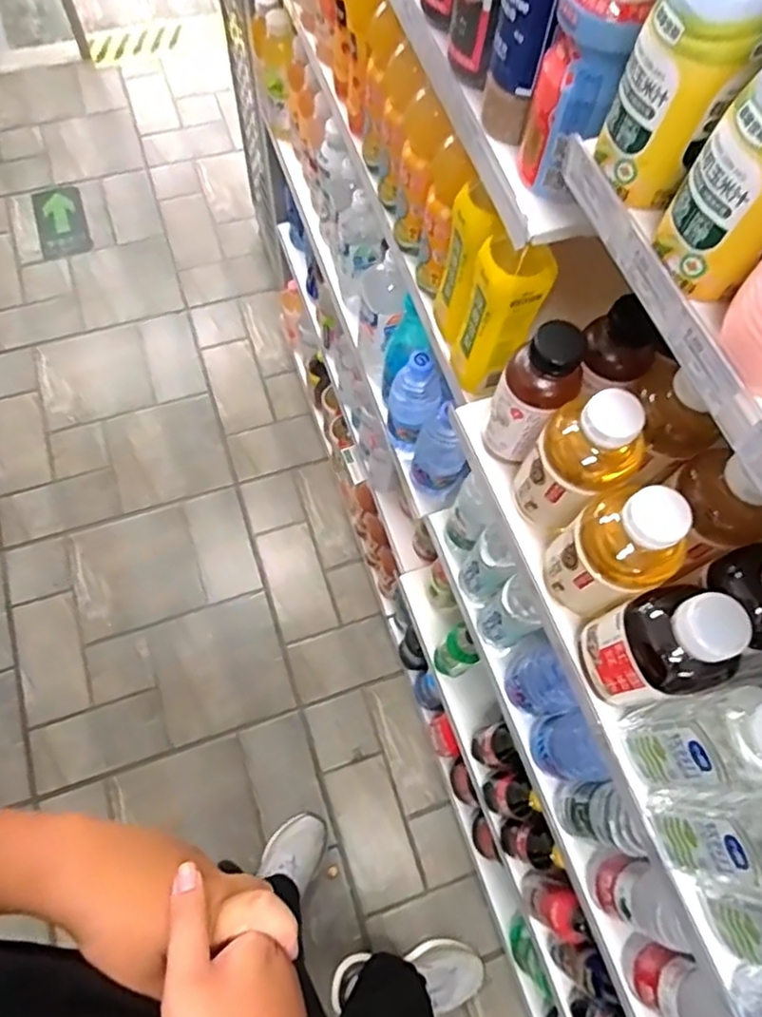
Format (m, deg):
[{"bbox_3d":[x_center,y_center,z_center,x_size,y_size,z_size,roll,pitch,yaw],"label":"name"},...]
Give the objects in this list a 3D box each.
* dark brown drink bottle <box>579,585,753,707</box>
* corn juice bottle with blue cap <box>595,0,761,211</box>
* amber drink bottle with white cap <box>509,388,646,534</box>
[{"bbox_3d":[0.194,0.099,0.437,0.063,0.139,0.073,-11,69,-7],"label":"dark brown drink bottle"},{"bbox_3d":[0.142,-0.206,0.282,0.051,0.122,0.046,32,70,10],"label":"corn juice bottle with blue cap"},{"bbox_3d":[0.150,-0.030,0.493,0.074,0.149,0.067,30,69,9],"label":"amber drink bottle with white cap"}]

